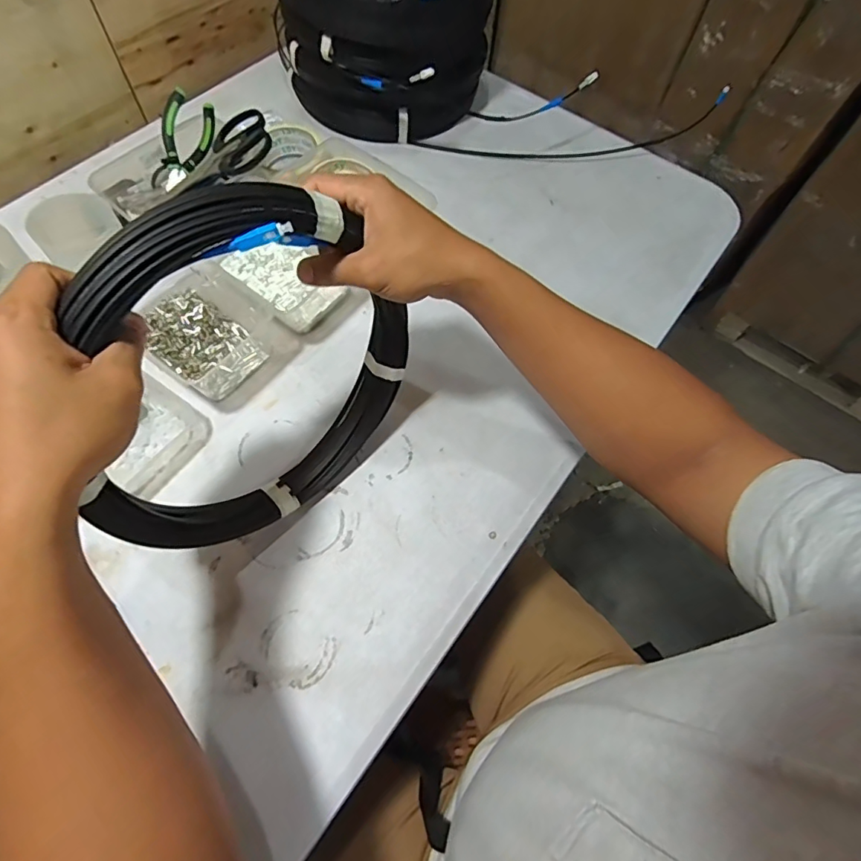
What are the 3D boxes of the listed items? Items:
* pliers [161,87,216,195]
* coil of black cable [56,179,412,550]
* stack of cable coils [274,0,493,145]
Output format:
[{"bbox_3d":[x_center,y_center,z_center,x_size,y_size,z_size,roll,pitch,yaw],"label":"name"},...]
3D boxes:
[{"bbox_3d":[-0.299,-0.349,0.605,0.055,0.107,0.022,10,17,-28],"label":"pliers"},{"bbox_3d":[-0.118,-0.039,0.379,0.046,0.269,0.261,35,39,29],"label":"coil of black cable"},{"bbox_3d":[-0.065,-0.562,0.695,0.280,0.164,0.290,22,63,7],"label":"stack of cable coils"}]

